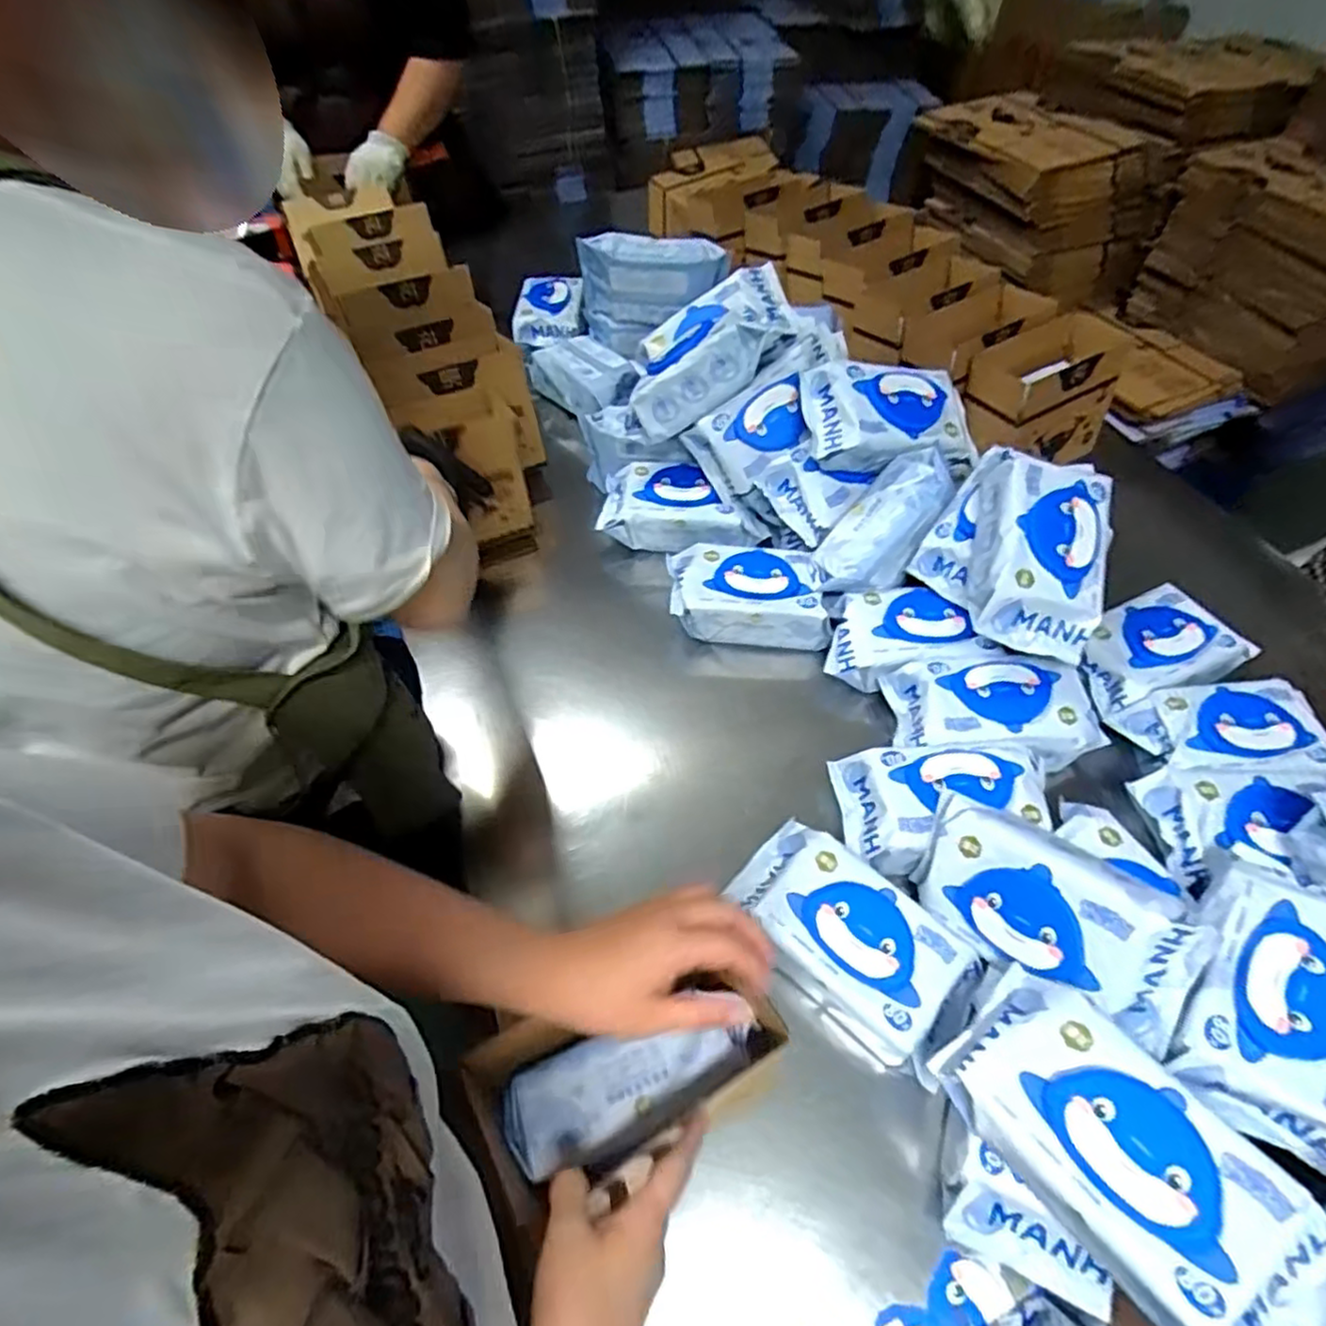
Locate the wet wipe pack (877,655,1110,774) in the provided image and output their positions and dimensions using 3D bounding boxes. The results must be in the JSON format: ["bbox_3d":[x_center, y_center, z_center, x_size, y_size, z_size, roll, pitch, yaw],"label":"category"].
[{"bbox_3d":[0.349,0.049,0.735,0.215,0.056,0.111,3,55,3],"label":"wet wipe pack"}]

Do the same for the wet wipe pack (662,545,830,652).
[{"bbox_3d":[0.098,-0.082,0.837,0.184,0.069,0.109,4,55,4],"label":"wet wipe pack"}]

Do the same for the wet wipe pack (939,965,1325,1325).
[{"bbox_3d":[0.296,0.315,0.452,0.122,0.074,0.214,-38,47,-14],"label":"wet wipe pack"}]

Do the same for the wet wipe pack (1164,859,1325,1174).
[{"bbox_3d":[0.447,0.240,0.506,0.113,0.049,0.199,27,59,19],"label":"wet wipe pack"}]

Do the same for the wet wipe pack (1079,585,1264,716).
[{"bbox_3d":[0.541,-0.022,0.768,0.190,0.040,0.109,-17,56,-11],"label":"wet wipe pack"}]

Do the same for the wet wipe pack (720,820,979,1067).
[{"bbox_3d":[0.160,0.239,0.612,0.203,0.067,0.114,38,63,24],"label":"wet wipe pack"}]

